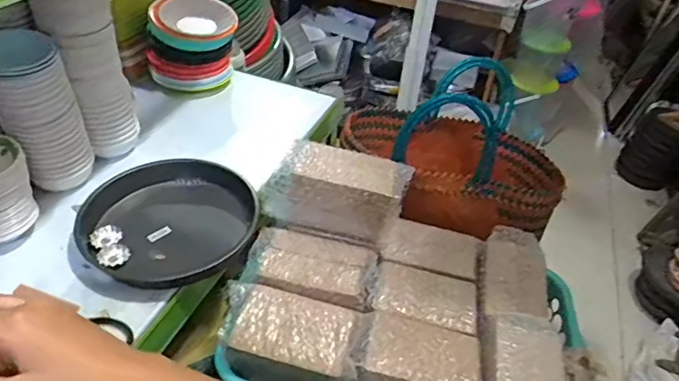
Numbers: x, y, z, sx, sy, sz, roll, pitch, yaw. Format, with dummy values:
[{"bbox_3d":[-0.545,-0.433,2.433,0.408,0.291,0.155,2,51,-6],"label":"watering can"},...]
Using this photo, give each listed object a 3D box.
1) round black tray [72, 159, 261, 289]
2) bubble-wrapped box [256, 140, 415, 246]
[{"bbox_3d":[-0.217,0.040,0.665,0.189,0.051,0.195,4,39,-3],"label":"round black tray"},{"bbox_3d":[-0.006,0.001,0.715,0.185,0.101,0.082,11,39,5],"label":"bubble-wrapped box"}]

